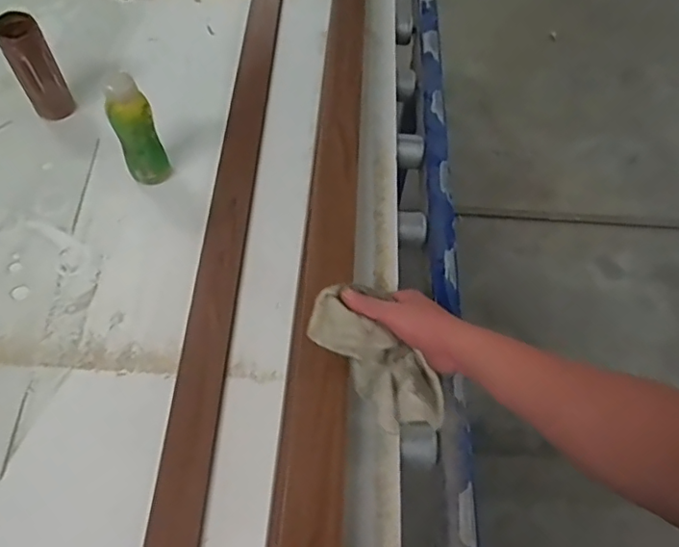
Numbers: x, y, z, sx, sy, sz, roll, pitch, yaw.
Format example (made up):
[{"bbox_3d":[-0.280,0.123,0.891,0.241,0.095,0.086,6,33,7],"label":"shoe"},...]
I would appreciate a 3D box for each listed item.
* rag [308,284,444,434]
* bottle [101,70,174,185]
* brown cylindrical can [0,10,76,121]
[{"bbox_3d":[0.049,0.087,0.577,0.183,0.039,0.099,47,64,-12],"label":"rag"},{"bbox_3d":[-0.286,-0.196,0.769,0.054,0.166,0.064,-27,65,-17],"label":"bottle"},{"bbox_3d":[-0.466,-0.312,0.836,0.063,0.154,0.058,-25,64,-17],"label":"brown cylindrical can"}]

